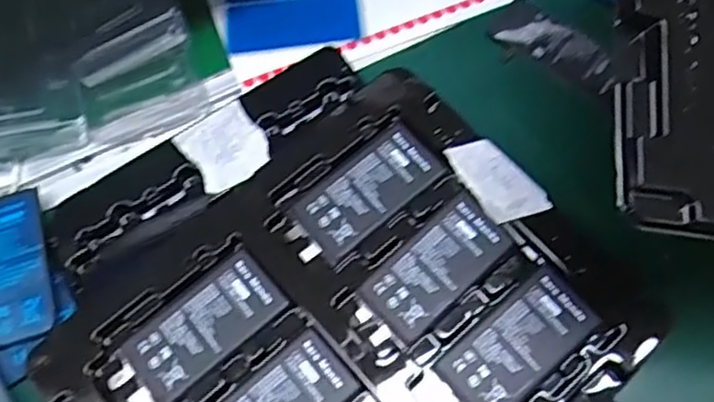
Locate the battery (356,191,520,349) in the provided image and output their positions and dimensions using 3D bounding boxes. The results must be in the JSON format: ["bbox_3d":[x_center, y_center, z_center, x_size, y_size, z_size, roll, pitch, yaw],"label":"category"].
[{"bbox_3d":[0.044,0.036,0.373,0.084,0.004,0.044,-41,71,-14],"label":"battery"}]

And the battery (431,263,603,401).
[{"bbox_3d":[0.085,0.075,0.358,0.083,0.008,0.043,-39,71,-13],"label":"battery"}]

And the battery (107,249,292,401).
[{"bbox_3d":[-0.085,0.069,0.363,0.096,0.004,0.043,-38,71,-13],"label":"battery"}]

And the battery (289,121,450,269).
[{"bbox_3d":[0.003,-0.004,0.390,0.093,0.008,0.045,-38,70,-13],"label":"battery"}]

